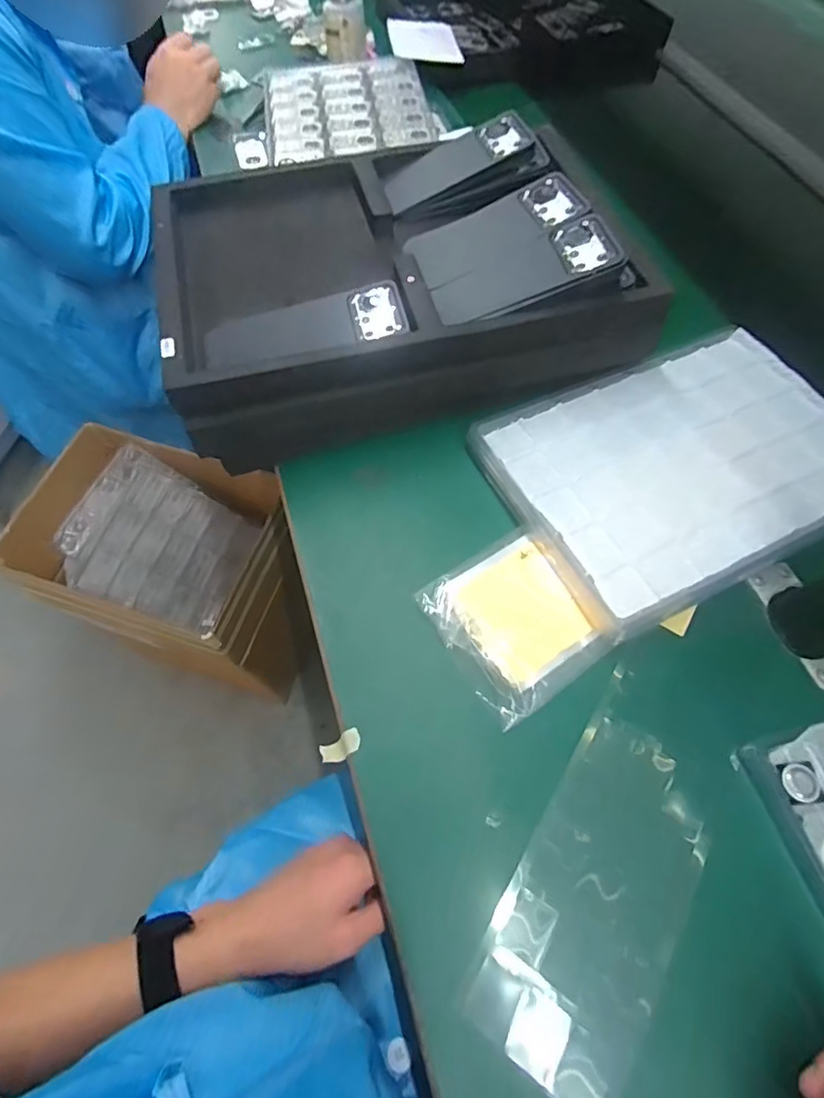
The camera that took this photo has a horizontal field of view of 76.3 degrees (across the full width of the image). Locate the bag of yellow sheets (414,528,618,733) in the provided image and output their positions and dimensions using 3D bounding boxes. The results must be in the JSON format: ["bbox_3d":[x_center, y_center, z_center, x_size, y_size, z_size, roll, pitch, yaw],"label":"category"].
[{"bbox_3d":[0.083,0.052,0.405,0.116,0.023,0.117,-32,67,-15],"label":"bag of yellow sheets"}]

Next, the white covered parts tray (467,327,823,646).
[{"bbox_3d":[0.243,-0.078,0.465,0.317,0.019,0.228,-23,65,-11],"label":"white covered parts tray"}]

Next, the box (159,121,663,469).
[{"bbox_3d":[-0.029,-0.271,0.501,0.403,0.100,0.315,-17,64,-8],"label":"box"}]

